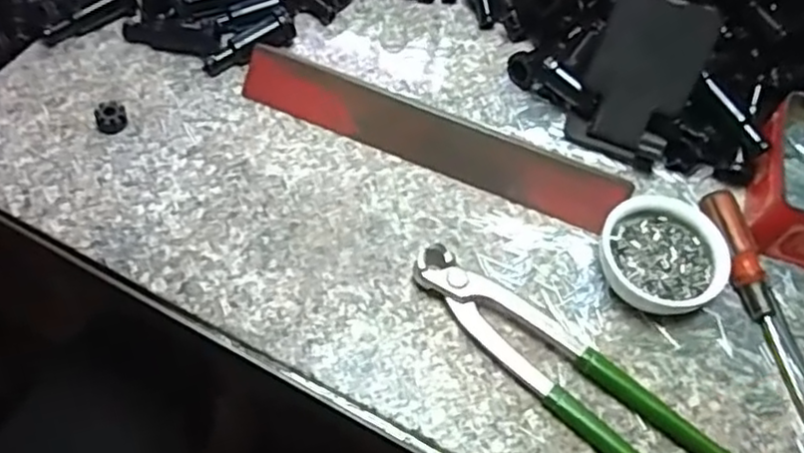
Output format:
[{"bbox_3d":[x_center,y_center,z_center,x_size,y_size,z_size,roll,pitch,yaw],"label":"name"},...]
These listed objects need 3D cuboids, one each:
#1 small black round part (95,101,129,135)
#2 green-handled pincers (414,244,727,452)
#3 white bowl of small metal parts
[{"bbox_3d":[-0.185,-0.069,0.445,0.019,0.013,0.019,2,57,-4],"label":"small black round part"},{"bbox_3d":[0.088,0.079,0.381,0.198,0.017,0.044,37,62,17],"label":"green-handled pincers"},{"bbox_3d":[0.152,0.018,0.411,0.066,0.027,0.069,2,57,-4],"label":"white bowl of small metal parts"}]

